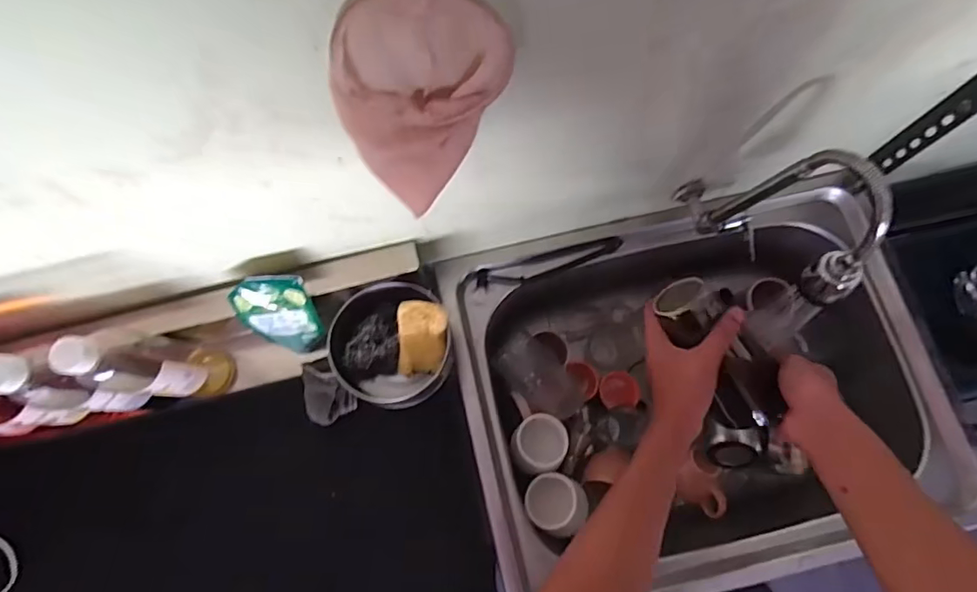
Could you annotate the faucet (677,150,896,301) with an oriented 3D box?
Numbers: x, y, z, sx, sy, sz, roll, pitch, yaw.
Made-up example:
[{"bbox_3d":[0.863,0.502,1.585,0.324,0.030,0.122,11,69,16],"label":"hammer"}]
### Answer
[{"bbox_3d":[0.317,-0.088,0.562,0.060,0.224,0.201,-33,77,-7],"label":"faucet"}]

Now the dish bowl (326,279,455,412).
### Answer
[{"bbox_3d":[-0.117,0.060,0.634,0.136,0.092,0.136,0,75,2],"label":"dish bowl"}]

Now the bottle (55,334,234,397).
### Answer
[{"bbox_3d":[-0.359,0.073,0.563,0.060,0.248,0.058,14,76,5],"label":"bottle"}]

